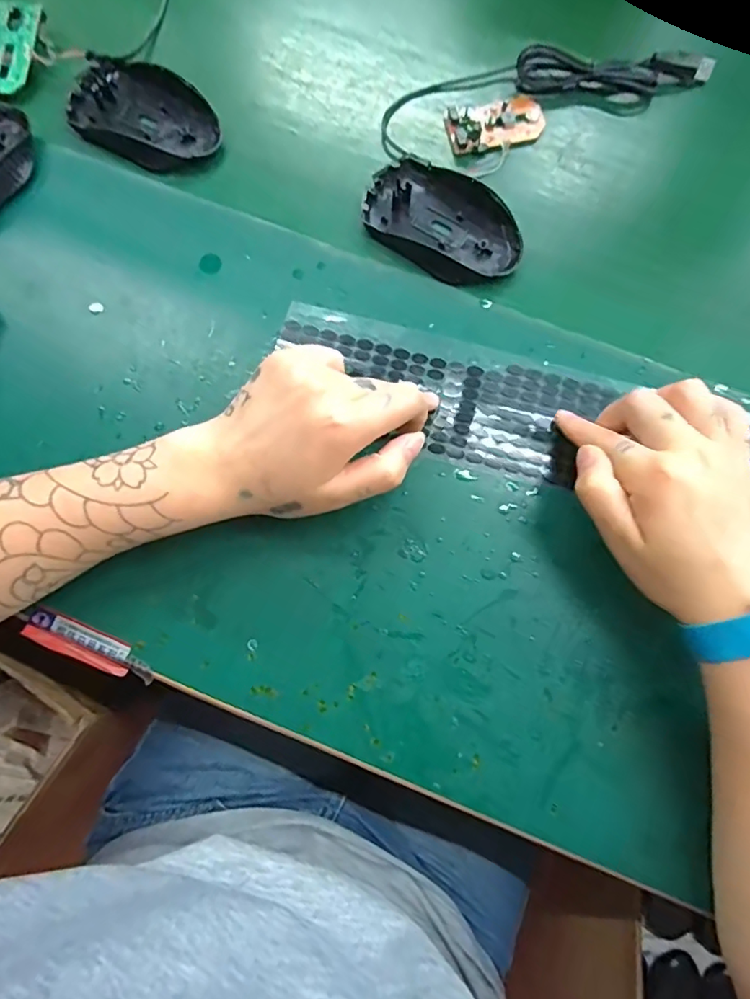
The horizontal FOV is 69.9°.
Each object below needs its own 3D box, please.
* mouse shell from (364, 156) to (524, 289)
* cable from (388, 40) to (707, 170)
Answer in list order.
[{"bbox_3d":[0.047,-0.191,0.371,0.111,0.024,0.063,34,80,6],"label":"mouse shell"},{"bbox_3d":[0.120,-0.302,0.389,0.235,0.020,0.071,-21,79,-5],"label":"cable"}]

